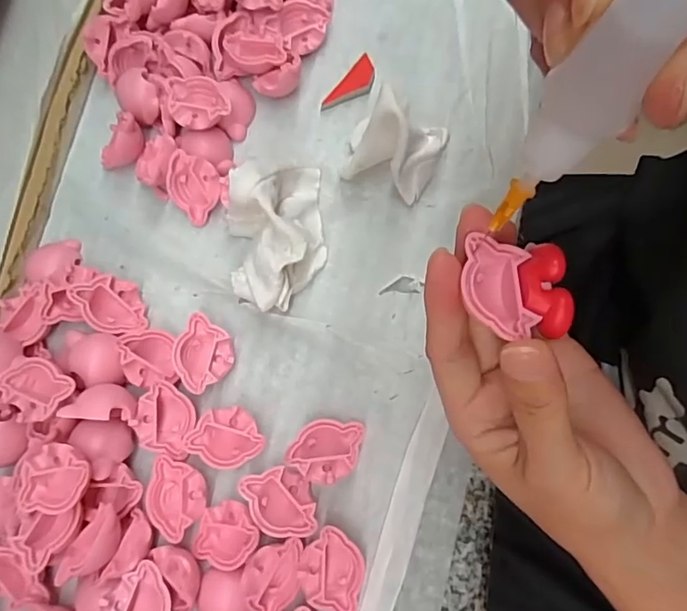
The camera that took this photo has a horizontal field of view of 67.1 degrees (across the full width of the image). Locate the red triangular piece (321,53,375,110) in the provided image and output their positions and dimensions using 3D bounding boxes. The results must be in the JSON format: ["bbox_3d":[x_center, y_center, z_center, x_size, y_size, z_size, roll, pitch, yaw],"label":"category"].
[{"bbox_3d":[0.005,-0.121,0.288,0.016,0.007,0.038,40,80,9],"label":"red triangular piece"}]

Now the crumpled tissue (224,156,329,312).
[{"bbox_3d":[-0.035,-0.039,0.254,0.047,0.038,0.080,-6,76,2],"label":"crumpled tissue"}]

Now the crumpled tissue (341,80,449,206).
[{"bbox_3d":[0.025,-0.083,0.255,0.049,0.050,0.043,18,78,7],"label":"crumpled tissue"}]

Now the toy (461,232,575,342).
[{"bbox_3d":[0.056,-0.006,0.168,0.033,0.009,0.031,6,76,2],"label":"toy"}]

